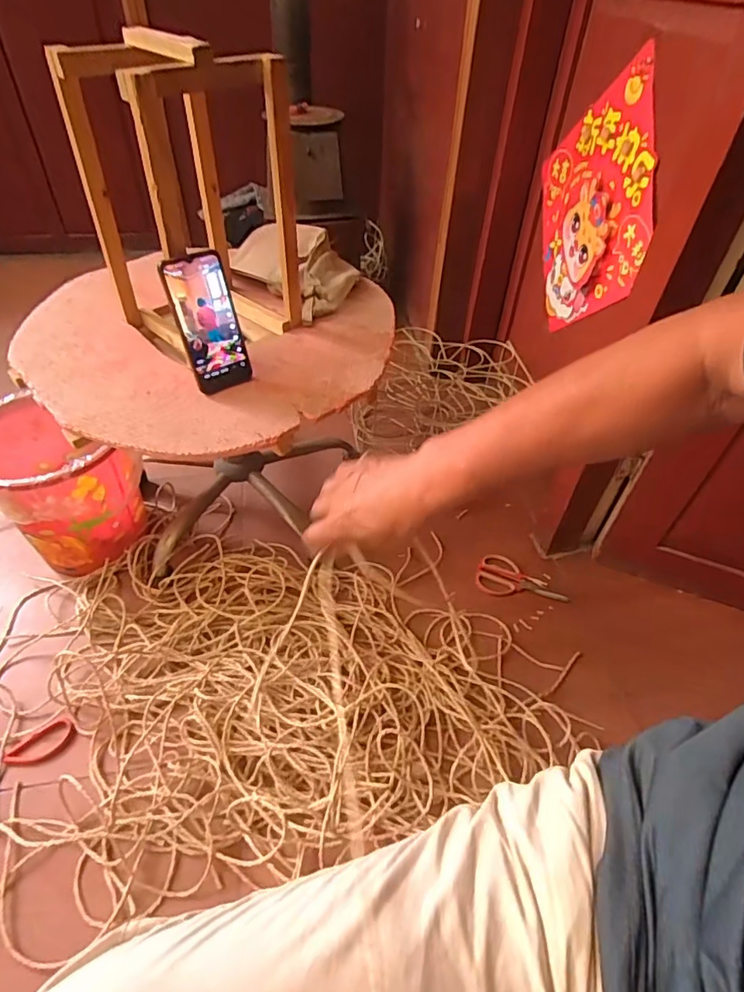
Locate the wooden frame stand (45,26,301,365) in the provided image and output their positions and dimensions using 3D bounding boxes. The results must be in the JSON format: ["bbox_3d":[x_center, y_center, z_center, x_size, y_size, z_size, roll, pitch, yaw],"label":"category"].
[{"bbox_3d":[-0.232,-0.377,0.697,0.212,0.356,0.197,-34,56,-30],"label":"wooden frame stand"}]

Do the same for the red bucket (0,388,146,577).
[{"bbox_3d":[-0.535,0.001,0.904,0.223,0.266,0.210,13,46,10],"label":"red bucket"}]

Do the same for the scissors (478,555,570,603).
[{"bbox_3d":[0.282,0.157,0.989,0.166,0.004,0.087,10,48,6],"label":"scissors"}]

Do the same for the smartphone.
[{"bbox_3d":[-0.204,-0.214,0.657,0.076,0.162,0.009,-26,37,-23],"label":"smartphone"}]

